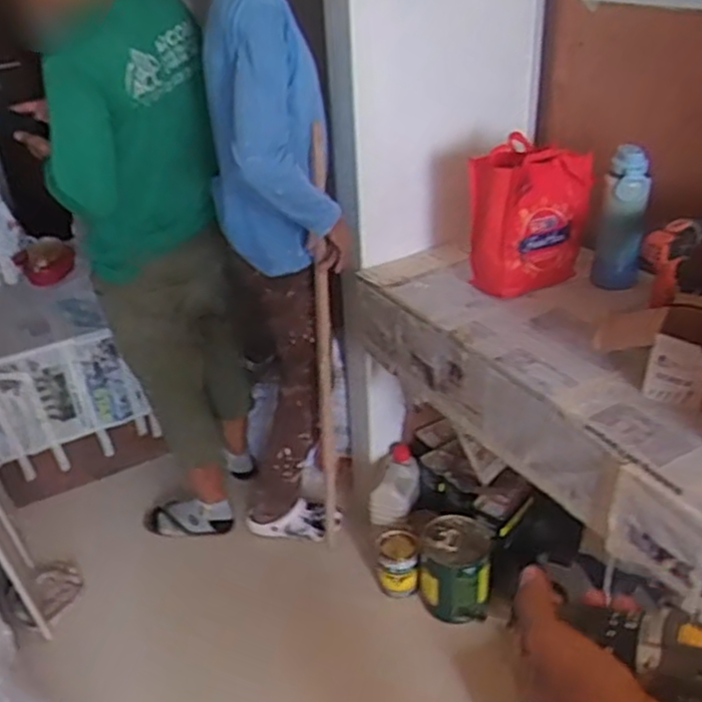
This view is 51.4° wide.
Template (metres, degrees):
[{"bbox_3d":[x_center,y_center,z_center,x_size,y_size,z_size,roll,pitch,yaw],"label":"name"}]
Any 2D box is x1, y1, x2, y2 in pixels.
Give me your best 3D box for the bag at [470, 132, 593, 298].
[{"bbox_3d":[0.357,-0.258,1.457,0.227,0.271,0.105,-1,31,3],"label":"bag"}]

